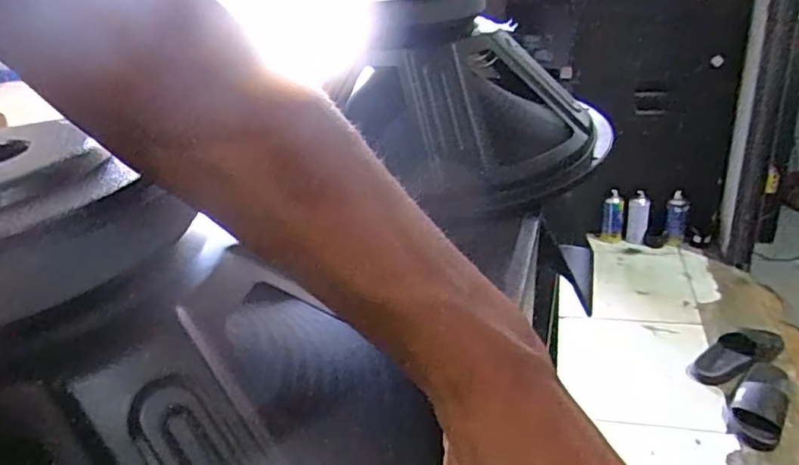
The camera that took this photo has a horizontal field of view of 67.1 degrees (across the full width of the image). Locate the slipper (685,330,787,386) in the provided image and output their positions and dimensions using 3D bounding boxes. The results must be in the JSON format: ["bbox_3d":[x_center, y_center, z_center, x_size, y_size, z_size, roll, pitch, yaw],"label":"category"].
[{"bbox_3d":[0.840,0.305,1.506,0.267,0.060,0.122,-19,30,-23],"label":"slipper"}]

